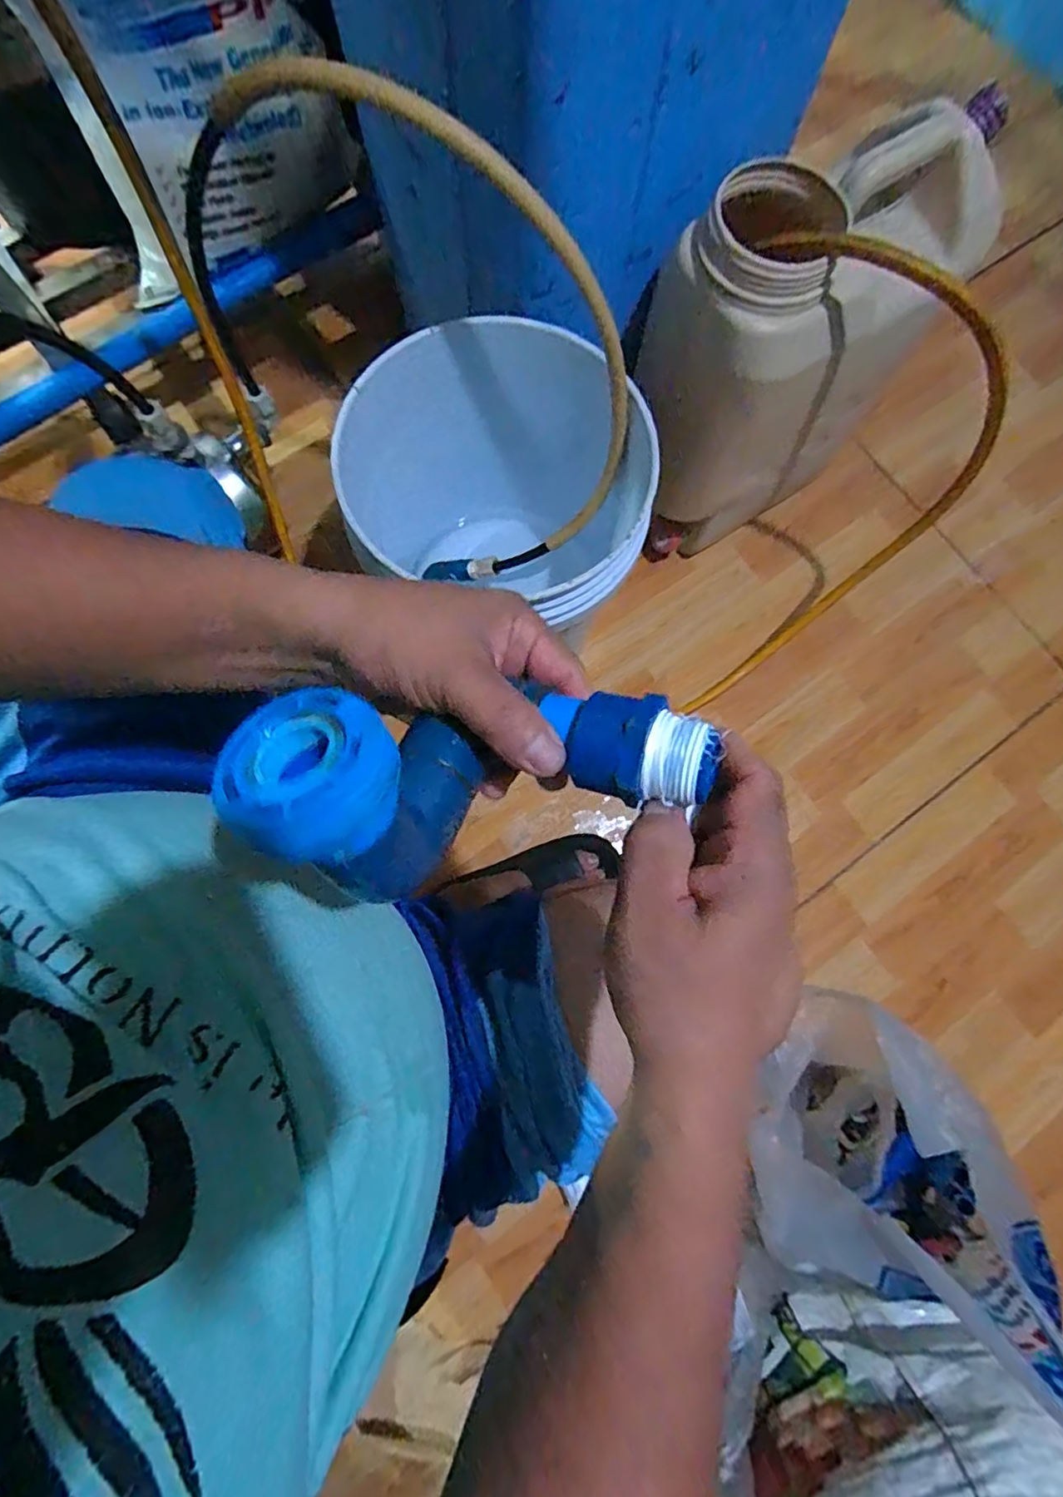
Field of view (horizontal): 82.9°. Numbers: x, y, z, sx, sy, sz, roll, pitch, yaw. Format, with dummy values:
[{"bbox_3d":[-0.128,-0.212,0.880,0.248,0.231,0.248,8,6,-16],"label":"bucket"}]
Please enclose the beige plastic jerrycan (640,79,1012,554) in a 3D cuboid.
[{"bbox_3d":[0.269,-0.397,0.676,0.303,0.397,0.192,-24,80,-6],"label":"beige plastic jerrycan"}]

